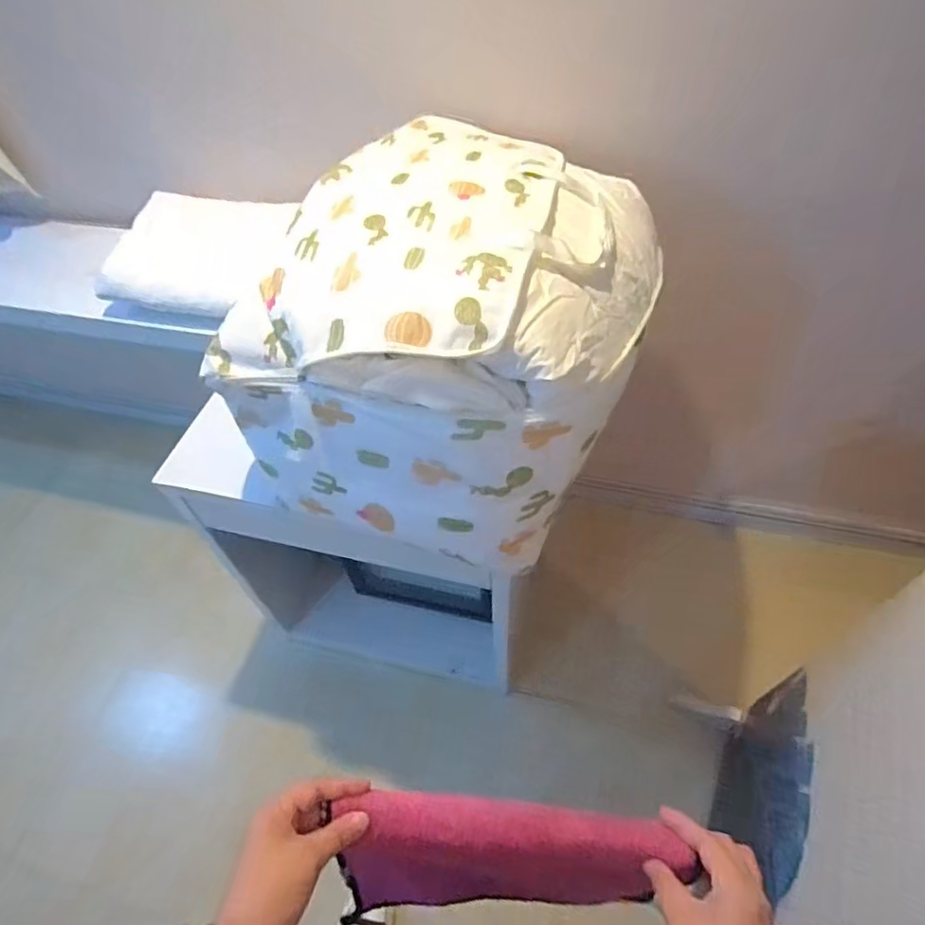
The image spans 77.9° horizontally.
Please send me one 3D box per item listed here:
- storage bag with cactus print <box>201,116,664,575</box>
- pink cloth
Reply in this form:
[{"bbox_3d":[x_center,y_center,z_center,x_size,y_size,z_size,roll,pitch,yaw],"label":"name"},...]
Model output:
[{"bbox_3d":[0.009,-0.213,0.813,0.466,0.294,0.595,22,56,19],"label":"storage bag with cactus print"},{"bbox_3d":[0.040,0.350,0.504,0.268,0.174,0.073,-1,52,2],"label":"pink cloth"}]

